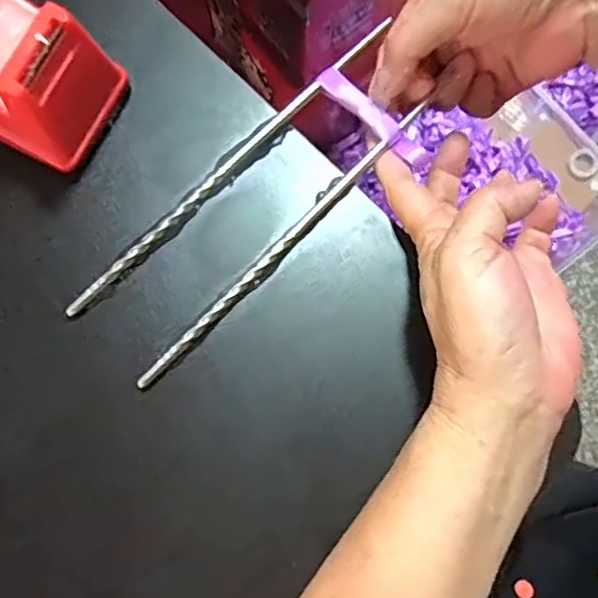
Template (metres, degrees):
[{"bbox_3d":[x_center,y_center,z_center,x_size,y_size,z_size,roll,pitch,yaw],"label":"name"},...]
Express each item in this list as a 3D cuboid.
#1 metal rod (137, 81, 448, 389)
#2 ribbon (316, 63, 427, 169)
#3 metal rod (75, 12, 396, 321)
[{"bbox_3d":[-0.008,-0.028,0.312,0.007,0.010,0.191,43,83,8],"label":"metal rod"},{"bbox_3d":[0.039,-0.093,0.322,0.069,0.006,0.013,42,78,2],"label":"ribbon"},{"bbox_3d":[-0.034,-0.069,0.319,0.214,0.007,0.009,-44,81,-7],"label":"metal rod"}]

